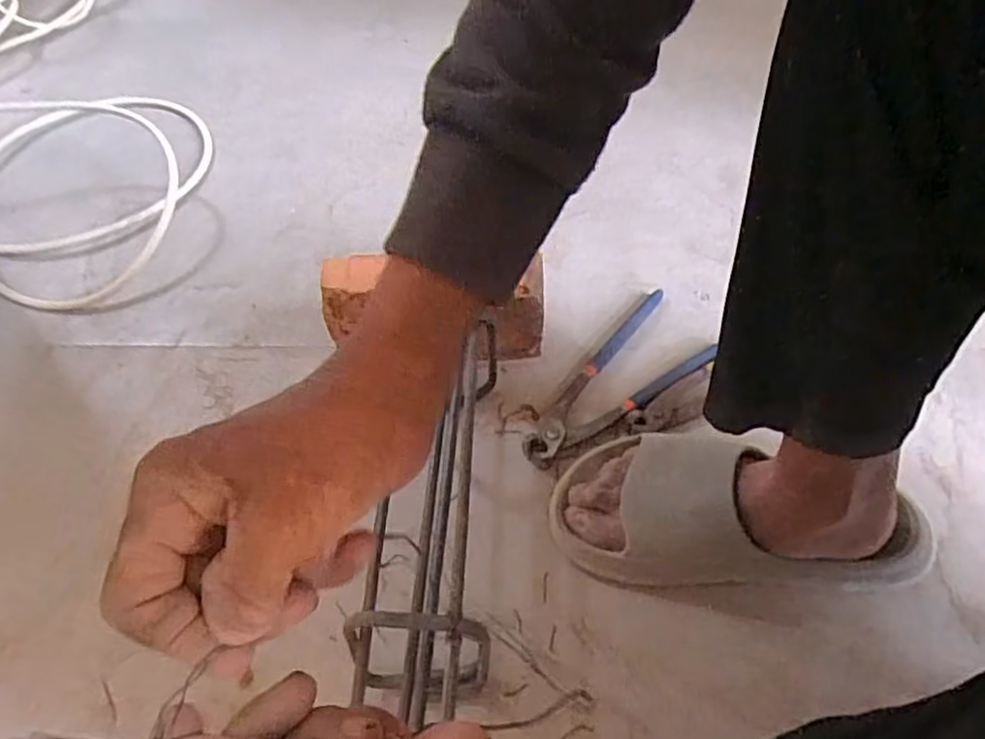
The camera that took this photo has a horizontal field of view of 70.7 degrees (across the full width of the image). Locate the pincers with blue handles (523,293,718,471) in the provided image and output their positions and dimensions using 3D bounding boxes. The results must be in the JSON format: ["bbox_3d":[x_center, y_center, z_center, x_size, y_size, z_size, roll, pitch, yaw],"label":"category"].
[{"bbox_3d":[0.120,0.016,0.621,0.088,0.019,0.216,32,62,22],"label":"pincers with blue handles"}]

